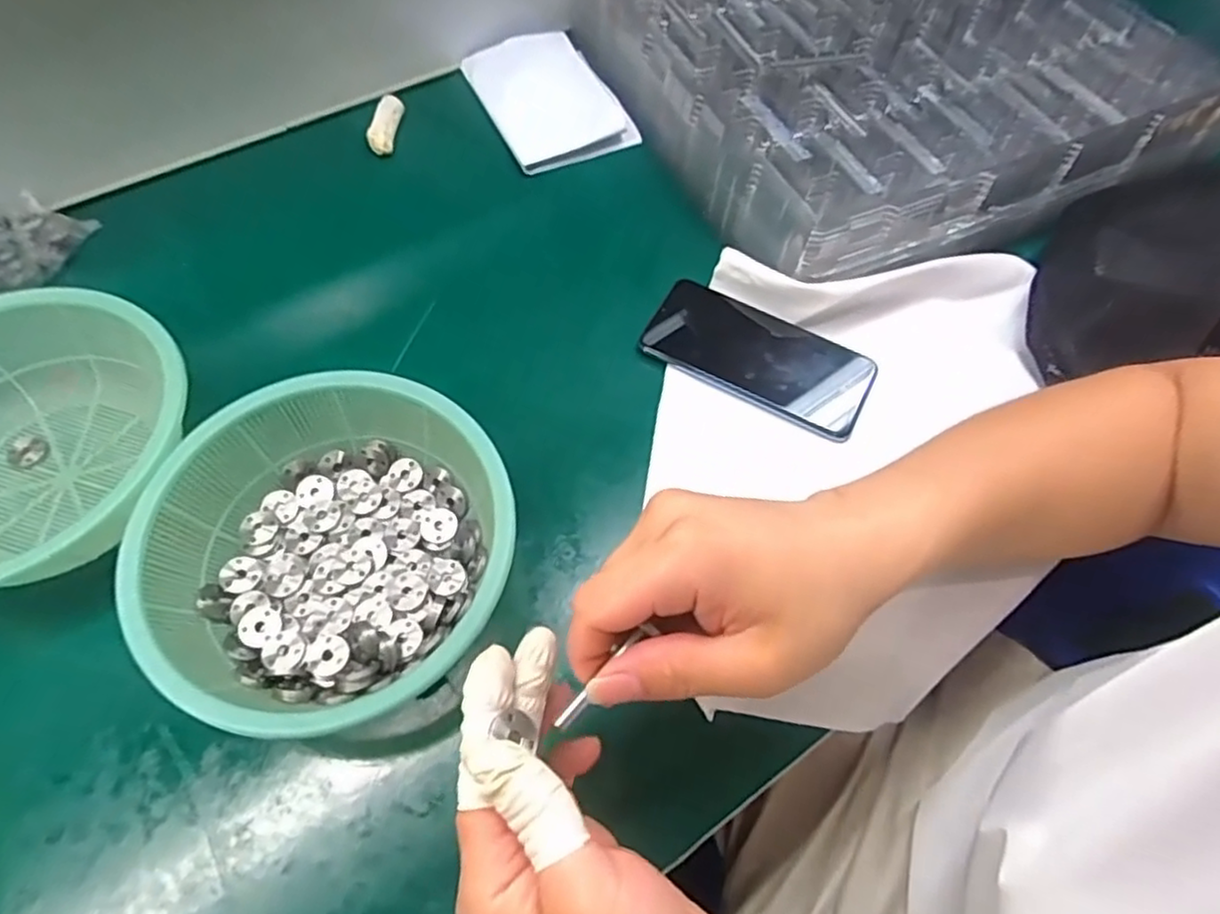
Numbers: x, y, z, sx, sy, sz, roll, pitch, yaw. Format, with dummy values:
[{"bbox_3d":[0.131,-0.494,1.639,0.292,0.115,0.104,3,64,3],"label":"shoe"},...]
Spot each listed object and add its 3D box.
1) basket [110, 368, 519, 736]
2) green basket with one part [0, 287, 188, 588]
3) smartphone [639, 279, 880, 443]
[{"bbox_3d":[-0.147,0.050,0.370,0.189,0.065,0.187,3,61,0],"label":"basket"},{"bbox_3d":[-0.332,-0.004,0.388,0.172,0.062,0.186,14,62,6],"label":"green basket with one part"},{"bbox_3d":[0.103,-0.071,0.471,0.152,0.015,0.072,26,63,12],"label":"smartphone"}]

